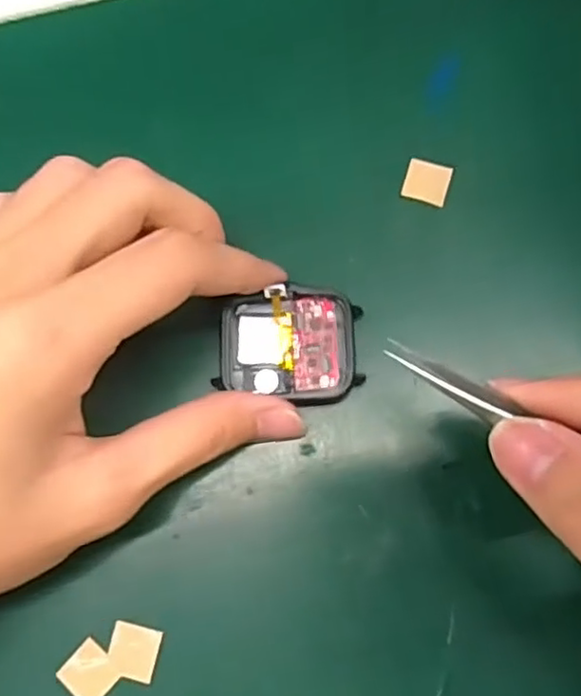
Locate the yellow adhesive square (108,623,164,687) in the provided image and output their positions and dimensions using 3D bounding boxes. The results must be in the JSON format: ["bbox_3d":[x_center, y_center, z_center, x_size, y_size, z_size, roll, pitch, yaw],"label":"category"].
[{"bbox_3d":[-0.049,0.094,0.202,0.015,0.004,0.015,12,77,6],"label":"yellow adhesive square"}]

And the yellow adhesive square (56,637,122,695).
[{"bbox_3d":[-0.062,0.100,0.200,0.016,0.004,0.014,41,82,11],"label":"yellow adhesive square"}]

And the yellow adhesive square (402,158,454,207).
[{"bbox_3d":[0.049,-0.059,0.232,0.015,0.004,0.015,16,78,7],"label":"yellow adhesive square"}]

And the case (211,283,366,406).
[{"bbox_3d":[-0.001,-0.001,0.214,0.046,0.007,0.037,0,74,0],"label":"case"}]

